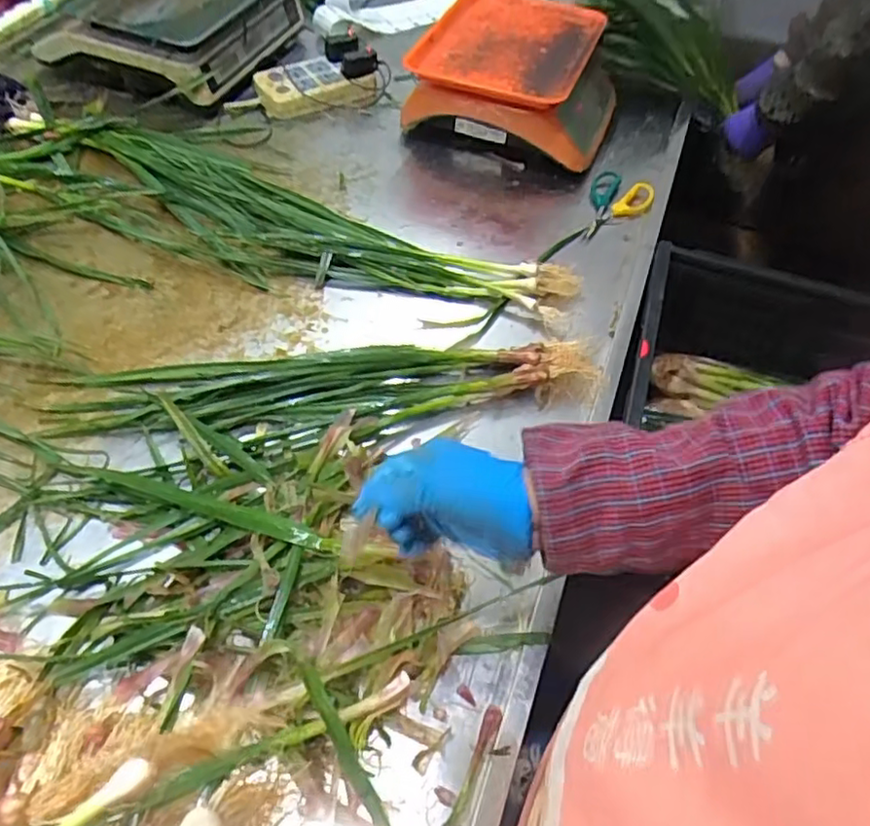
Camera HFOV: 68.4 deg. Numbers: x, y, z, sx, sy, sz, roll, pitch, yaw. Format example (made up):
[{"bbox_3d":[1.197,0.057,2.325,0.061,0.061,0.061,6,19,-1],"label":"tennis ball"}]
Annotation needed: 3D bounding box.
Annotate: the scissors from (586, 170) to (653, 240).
[{"bbox_3d":[0.246,-0.287,0.894,0.086,0.013,0.143,28,58,15],"label":"scissors"}]

